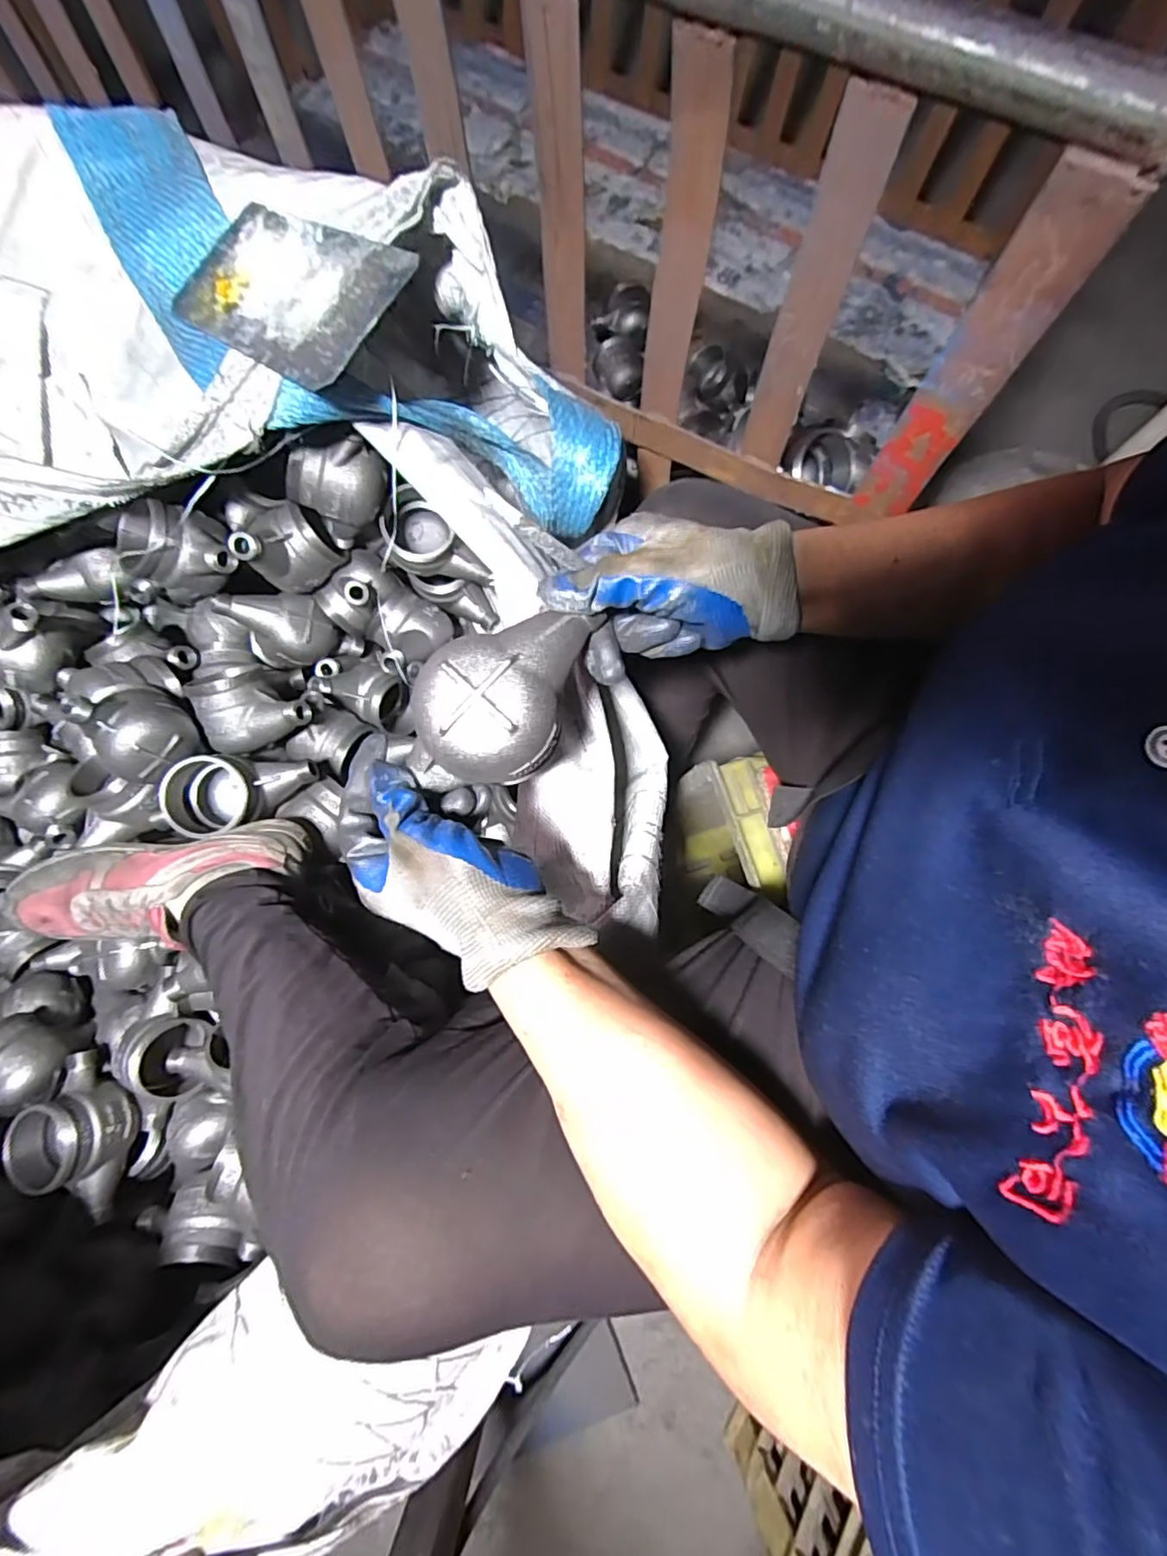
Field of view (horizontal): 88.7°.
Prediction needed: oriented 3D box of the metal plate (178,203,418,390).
[{"bbox_3d":[-0.225,-0.369,0.450,0.218,0.005,0.114,37,91,23],"label":"metal plate"}]

